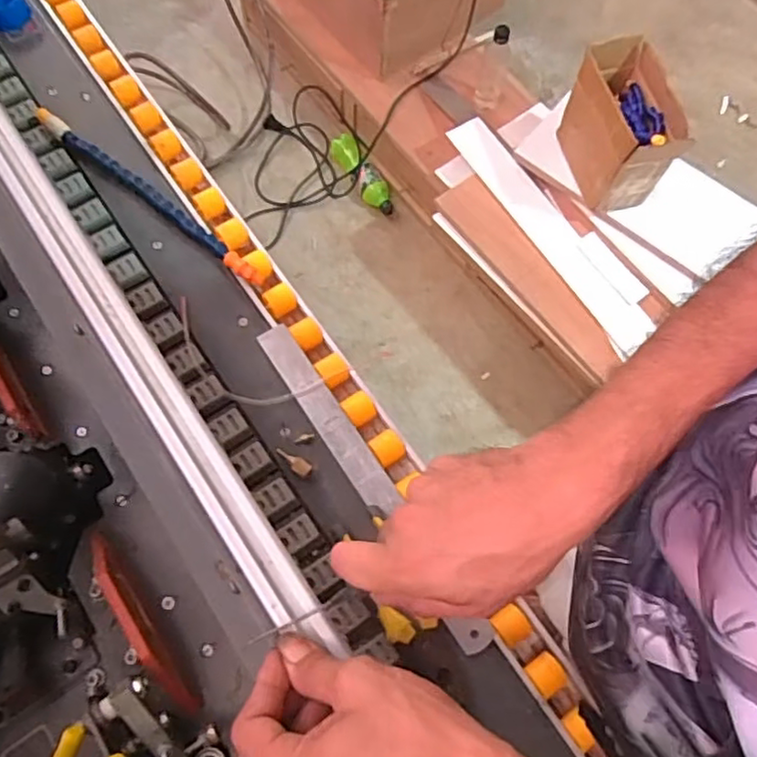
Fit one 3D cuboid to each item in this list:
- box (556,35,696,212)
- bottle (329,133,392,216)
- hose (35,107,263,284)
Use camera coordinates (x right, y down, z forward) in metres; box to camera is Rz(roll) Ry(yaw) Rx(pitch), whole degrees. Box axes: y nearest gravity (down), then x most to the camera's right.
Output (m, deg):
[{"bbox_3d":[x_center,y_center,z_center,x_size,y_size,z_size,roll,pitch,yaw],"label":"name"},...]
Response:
[{"bbox_3d":[0.442,-0.451,1.181,0.138,0.193,0.255,-9,70,-6],"label":"box"},{"bbox_3d":[-0.041,-0.500,1.554,0.070,0.072,0.232,-35,75,-14],"label":"bottle"},{"bbox_3d":[-0.232,-0.185,0.639,0.297,0.019,0.017,37,72,11],"label":"hose"}]

